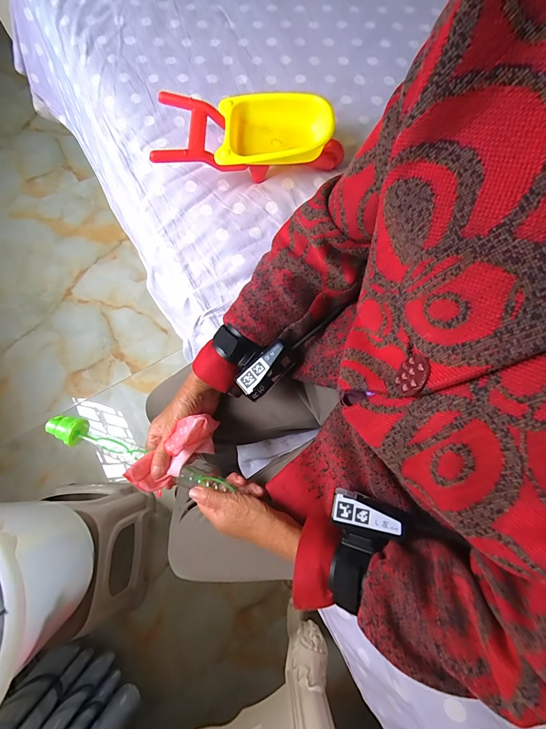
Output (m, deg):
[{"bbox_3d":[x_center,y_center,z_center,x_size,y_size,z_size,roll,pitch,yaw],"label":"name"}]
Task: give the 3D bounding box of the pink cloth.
[{"bbox_3d":[-0.110,0.101,0.375,0.105,0.033,0.048,-38,78,-9],"label":"pink cloth"}]

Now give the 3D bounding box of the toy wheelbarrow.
[{"bbox_3d":[-0.034,-0.367,0.548,0.301,0.087,0.131,2,74,-1],"label":"toy wheelbarrow"}]

